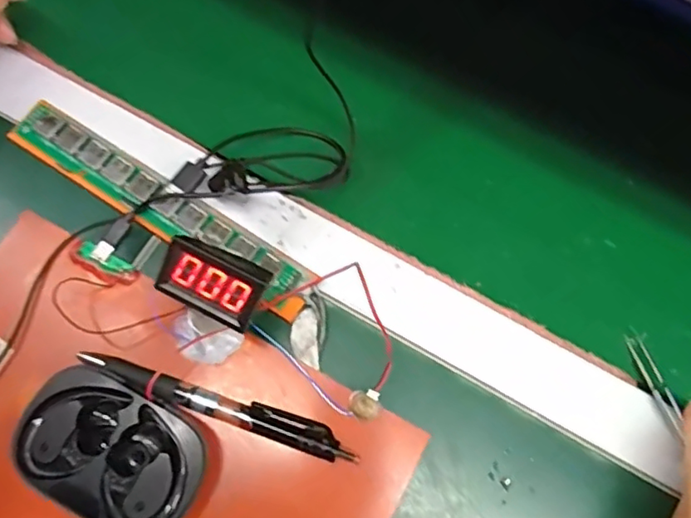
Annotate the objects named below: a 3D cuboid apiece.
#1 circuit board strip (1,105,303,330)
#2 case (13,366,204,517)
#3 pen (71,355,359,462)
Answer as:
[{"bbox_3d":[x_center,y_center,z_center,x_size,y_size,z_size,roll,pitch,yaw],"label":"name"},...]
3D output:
[{"bbox_3d":[-0.104,-0.029,0.325,0.195,0.010,0.028,33,94,5],"label":"circuit board strip"},{"bbox_3d":[-0.108,0.091,0.276,0.083,0.033,0.057,26,74,6],"label":"case"},{"bbox_3d":[-0.063,0.073,0.287,0.140,0.013,0.013,19,74,-1],"label":"pen"}]

